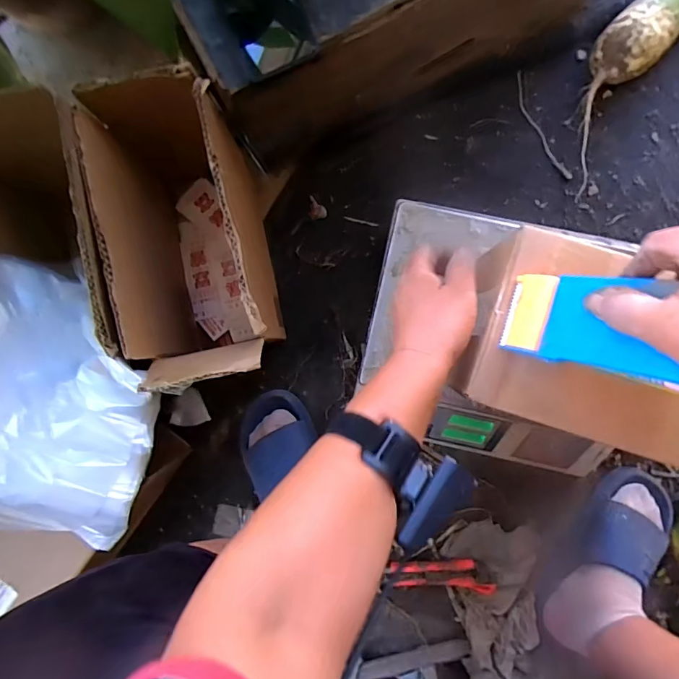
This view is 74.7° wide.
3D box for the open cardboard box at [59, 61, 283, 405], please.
[{"bbox_3d":[-0.174,-0.113,0.547,0.153,0.235,0.320,-14,89,3],"label":"open cardboard box"}]

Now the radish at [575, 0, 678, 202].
[{"bbox_3d":[0.394,-0.381,0.609,0.100,0.078,0.325,31,91,3],"label":"radish"}]

